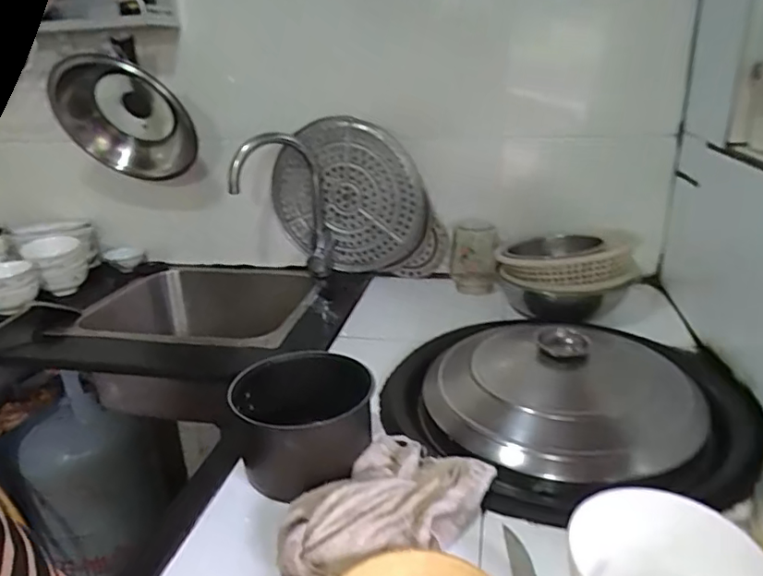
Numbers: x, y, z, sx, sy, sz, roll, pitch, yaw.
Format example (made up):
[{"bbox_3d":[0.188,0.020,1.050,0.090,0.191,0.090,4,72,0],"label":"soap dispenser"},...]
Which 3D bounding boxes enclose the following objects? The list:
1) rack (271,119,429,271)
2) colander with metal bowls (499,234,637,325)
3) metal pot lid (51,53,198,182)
[{"bbox_3d":[-0.070,-0.191,1.215,0.341,0.324,0.040,26,34,1],"label":"rack"},{"bbox_3d":[0.340,-0.025,1.054,0.190,0.122,0.209,-14,24,-29],"label":"colander with metal bowls"},{"bbox_3d":[-0.518,-0.351,1.155,0.282,0.254,0.089,-2,38,12],"label":"metal pot lid"}]

